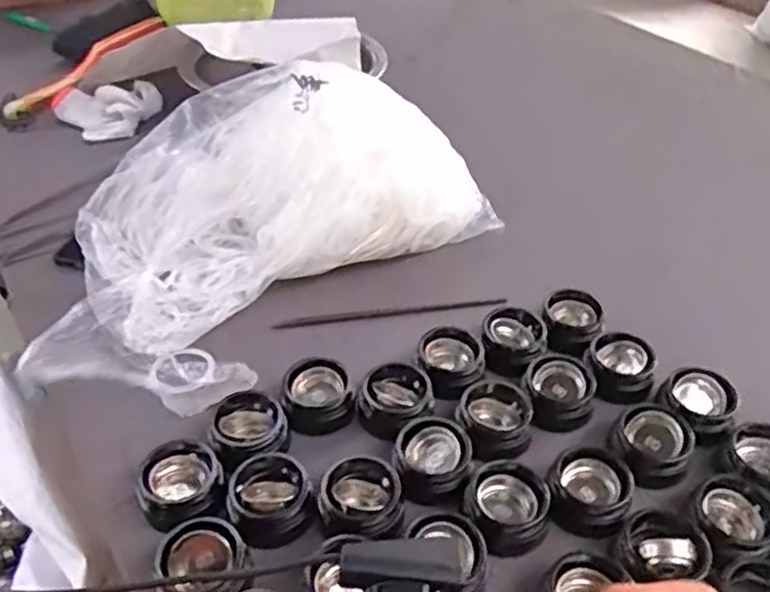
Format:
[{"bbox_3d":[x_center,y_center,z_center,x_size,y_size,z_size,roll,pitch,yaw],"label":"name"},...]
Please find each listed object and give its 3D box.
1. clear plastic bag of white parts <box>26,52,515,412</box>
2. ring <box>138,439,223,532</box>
[{"bbox_3d":[-0.141,-0.093,0.708,0.294,0.156,0.458,31,48,29],"label":"clear plastic bag of white parts"},{"bbox_3d":[-0.160,0.150,0.553,0.059,0.029,0.072,-1,41,-5],"label":"ring"}]

